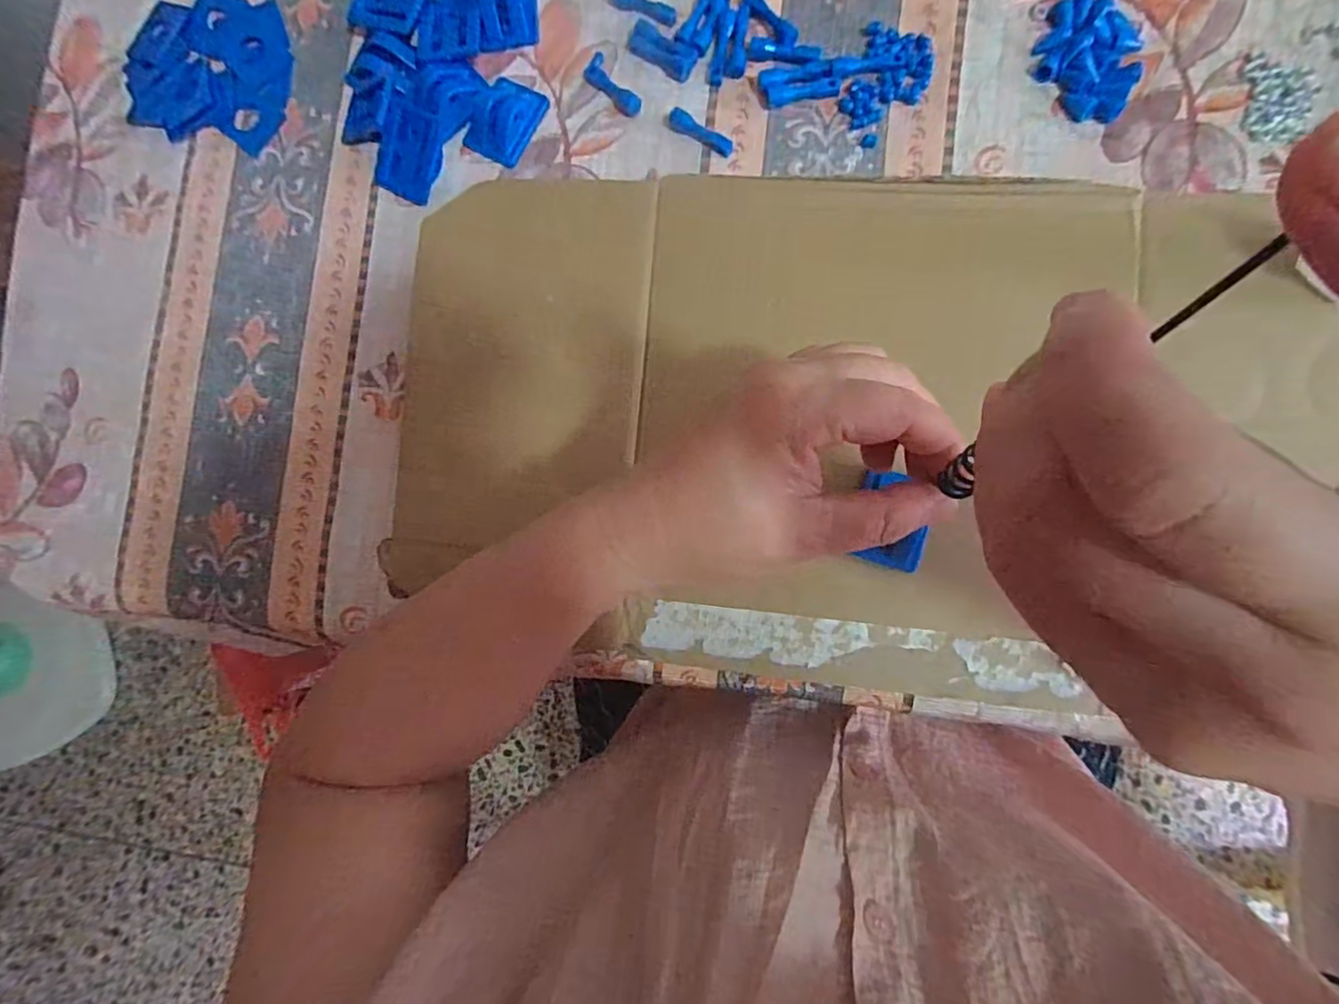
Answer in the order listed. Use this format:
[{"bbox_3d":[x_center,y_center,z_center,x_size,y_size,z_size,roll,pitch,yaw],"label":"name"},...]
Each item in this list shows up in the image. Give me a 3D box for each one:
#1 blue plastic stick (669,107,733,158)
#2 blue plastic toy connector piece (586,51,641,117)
[{"bbox_3d":[0.017,-0.195,0.316,0.037,0.010,0.009,37,90,10],"label":"blue plastic stick"},{"bbox_3d":[-0.032,-0.226,0.325,0.014,0.006,0.043,-37,81,2],"label":"blue plastic toy connector piece"}]

